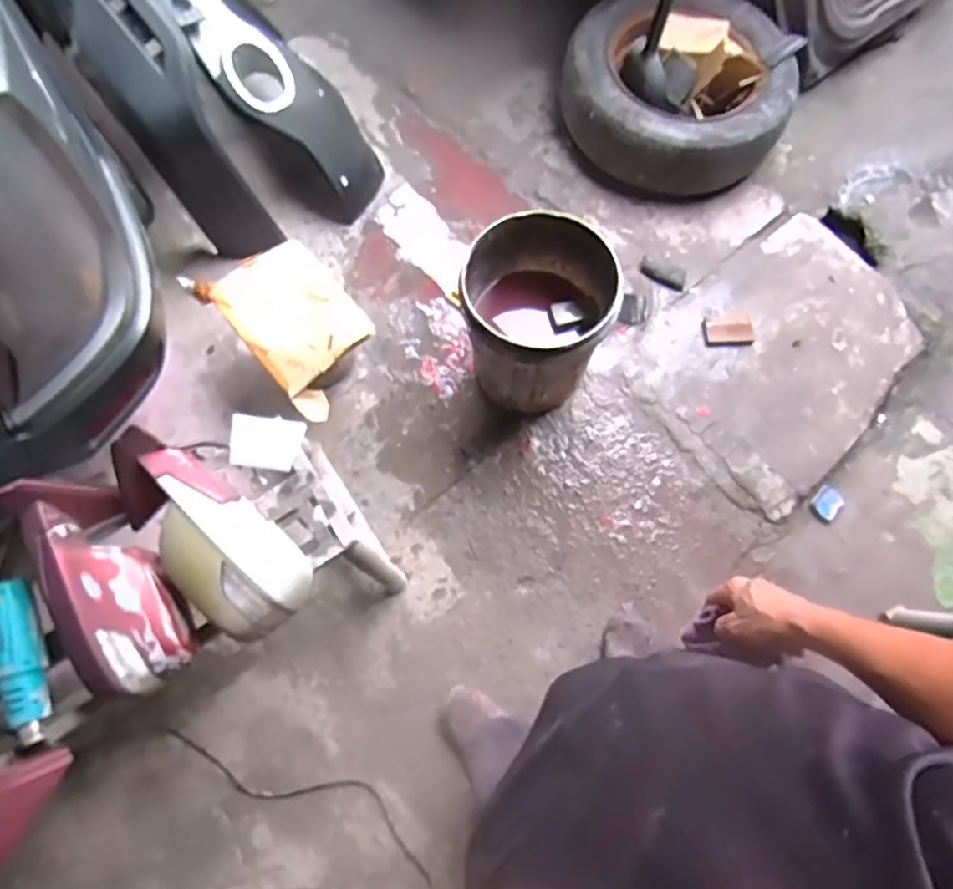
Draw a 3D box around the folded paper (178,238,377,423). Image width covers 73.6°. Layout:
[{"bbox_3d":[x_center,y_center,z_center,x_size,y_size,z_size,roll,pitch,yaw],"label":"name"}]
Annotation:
[{"bbox_3d":[-0.388,-0.272,1.366,0.245,0.071,0.394,-42,77,-12],"label":"folded paper"}]

